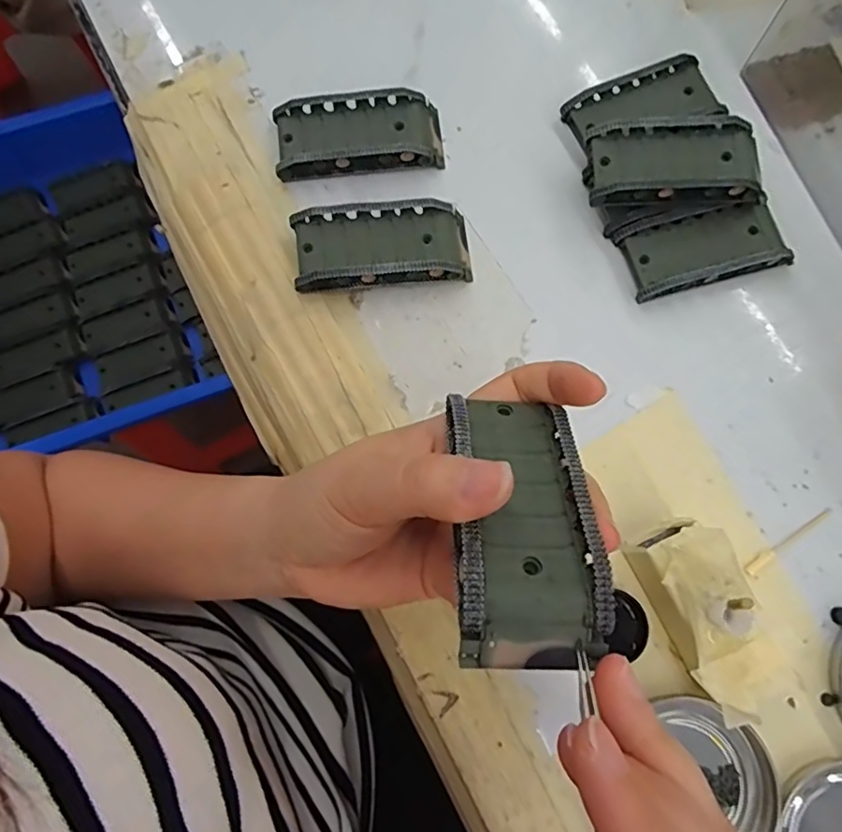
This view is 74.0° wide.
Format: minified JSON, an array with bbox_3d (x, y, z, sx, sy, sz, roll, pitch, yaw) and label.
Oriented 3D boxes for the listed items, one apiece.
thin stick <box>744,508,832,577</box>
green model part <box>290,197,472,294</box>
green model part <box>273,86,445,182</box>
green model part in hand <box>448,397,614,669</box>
[{"bbox_3d":[0.192,0.065,0.291,0.059,0.004,0.005,-32,80,-8],"label":"thin stick"},{"bbox_3d":[-0.021,-0.095,0.313,0.096,0.023,0.045,-6,77,-2],"label":"green model part"},{"bbox_3d":[-0.036,-0.168,0.332,0.096,0.018,0.046,-7,77,-2],"label":"green model part"},{"bbox_3d":[0.034,0.030,0.183,0.044,0.017,0.095,6,48,0],"label":"green model part in hand"}]

